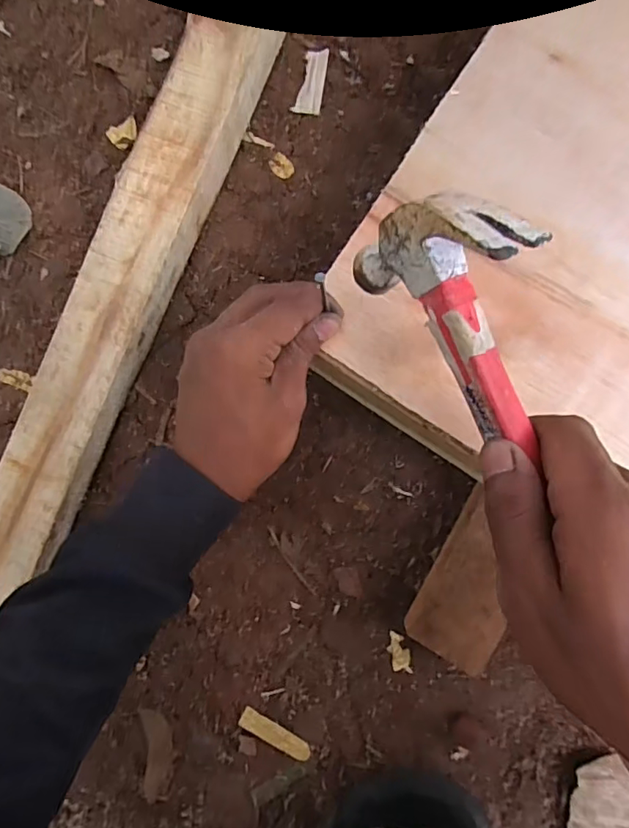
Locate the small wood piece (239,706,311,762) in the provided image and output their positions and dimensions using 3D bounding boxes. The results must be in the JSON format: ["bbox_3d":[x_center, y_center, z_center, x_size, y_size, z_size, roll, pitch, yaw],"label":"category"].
[{"bbox_3d":[-0.030,0.249,0.410,0.059,0.006,0.014,30,89,5],"label":"small wood piece"}]

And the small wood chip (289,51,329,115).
[{"bbox_3d":[-0.002,-0.272,0.432,0.022,0.005,0.054,10,88,5],"label":"small wood chip"}]

